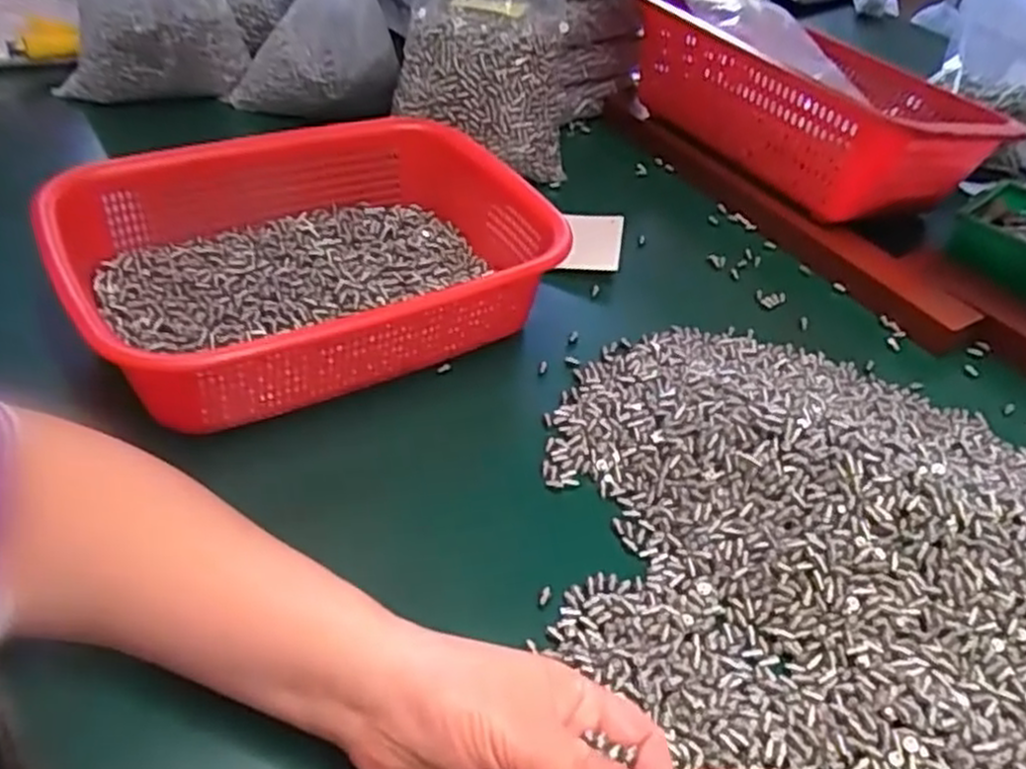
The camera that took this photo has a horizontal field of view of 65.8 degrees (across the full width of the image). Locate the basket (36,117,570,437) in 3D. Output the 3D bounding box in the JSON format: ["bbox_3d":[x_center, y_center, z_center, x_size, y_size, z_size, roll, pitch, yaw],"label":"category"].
[{"bbox_3d":[-0.120,-0.080,0.513,0.288,0.081,0.226,-22,50,-28],"label":"basket"}]

